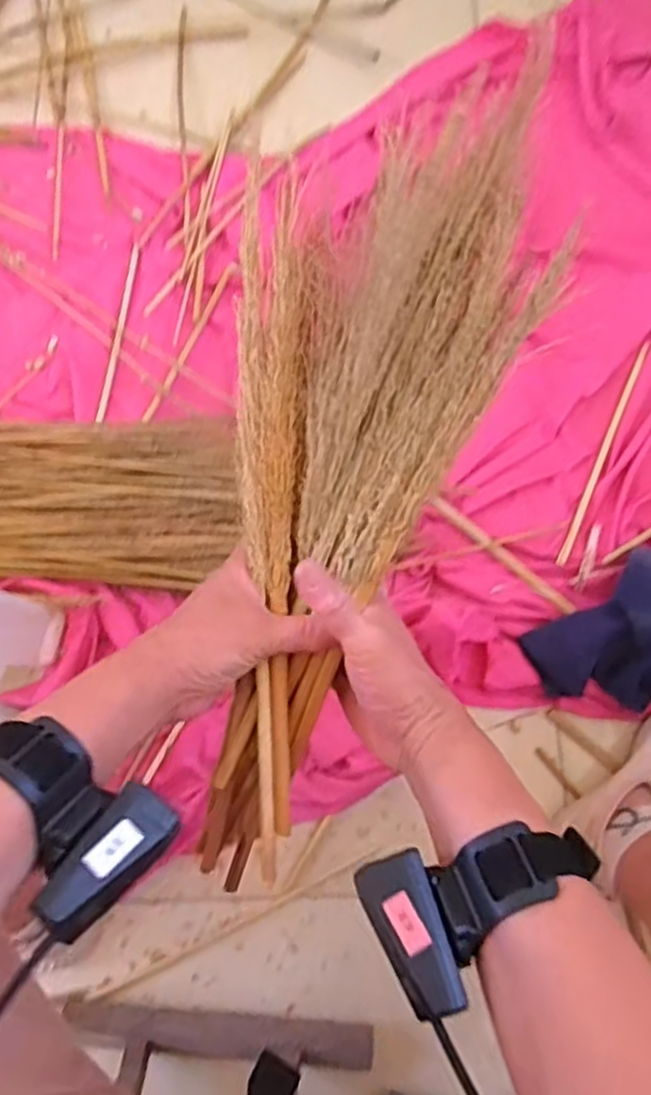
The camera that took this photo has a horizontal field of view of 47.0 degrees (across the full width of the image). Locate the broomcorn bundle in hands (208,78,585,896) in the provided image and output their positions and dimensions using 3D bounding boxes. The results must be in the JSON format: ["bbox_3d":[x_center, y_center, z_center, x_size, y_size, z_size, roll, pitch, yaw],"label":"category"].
[{"bbox_3d":[0.000,-0.037,0.432,0.168,0.081,0.427,19,96,6],"label":"broomcorn bundle in hands"}]

